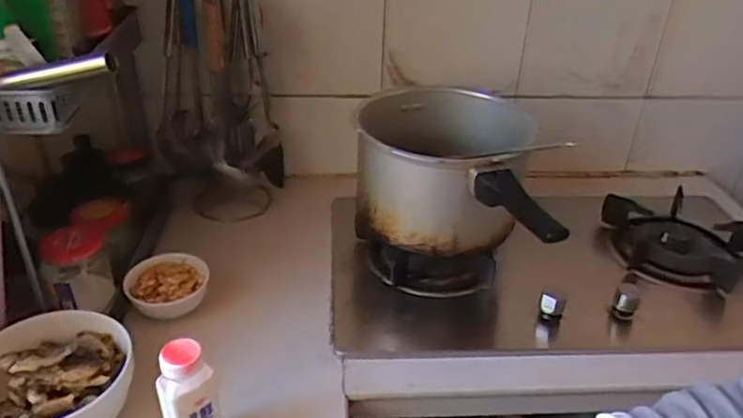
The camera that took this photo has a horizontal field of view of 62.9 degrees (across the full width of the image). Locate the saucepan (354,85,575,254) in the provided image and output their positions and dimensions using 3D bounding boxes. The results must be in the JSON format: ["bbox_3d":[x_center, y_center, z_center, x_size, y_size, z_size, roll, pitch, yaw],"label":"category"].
[{"bbox_3d":[0.111,-0.044,0.851,0.270,0.142,0.403,4,33,3],"label":"saucepan"}]

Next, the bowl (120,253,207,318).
[{"bbox_3d":[-0.281,0.115,0.844,0.106,0.055,0.106,2,33,-1],"label":"bowl"}]

